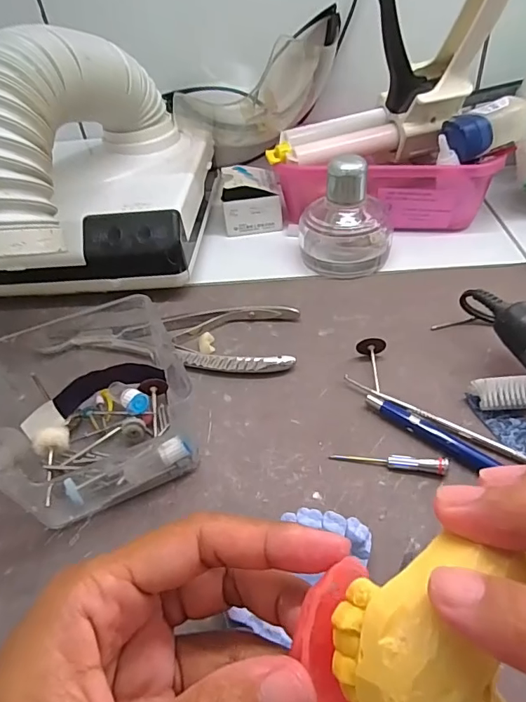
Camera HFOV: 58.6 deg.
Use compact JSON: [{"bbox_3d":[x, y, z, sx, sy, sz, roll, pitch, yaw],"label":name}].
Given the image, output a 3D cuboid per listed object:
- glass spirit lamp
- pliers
[{"bbox_3d":[0.070,-0.114,0.373,0.067,0.078,0.077,17,47,25],"label":"glass spirit lamp"},{"bbox_3d":[-0.060,-0.012,0.336,0.166,0.012,0.065,2,43,11],"label":"pliers"}]

